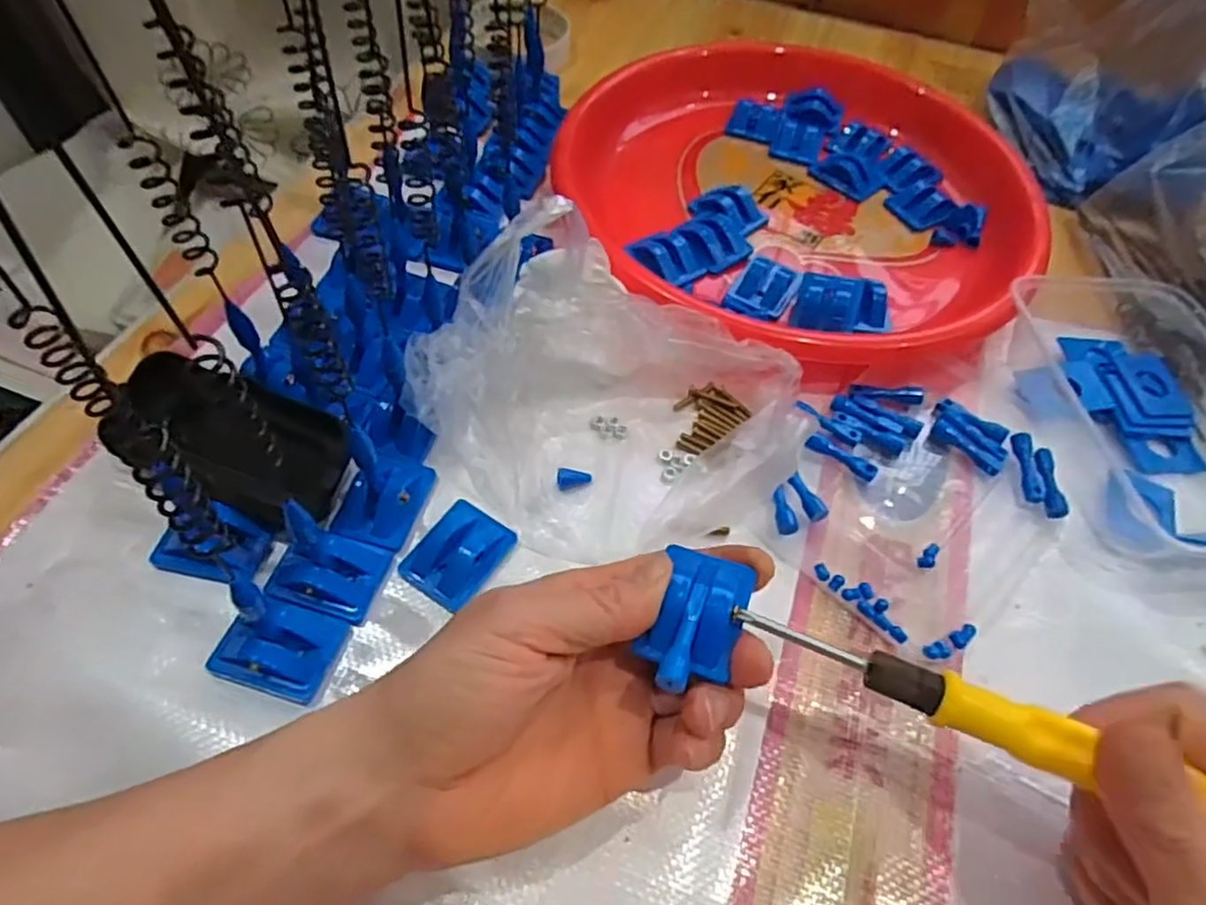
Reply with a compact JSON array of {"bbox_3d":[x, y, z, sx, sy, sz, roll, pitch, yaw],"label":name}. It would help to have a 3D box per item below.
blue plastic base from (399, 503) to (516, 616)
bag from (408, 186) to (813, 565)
[{"bbox_3d":[-0.063,0.043,0.301,0.035,0.013,0.045,28,60,13],"label":"blue plastic base"},{"bbox_3d":[0.002,-0.031,0.321,0.173,0.066,0.141,29,60,14],"label":"bag"}]

